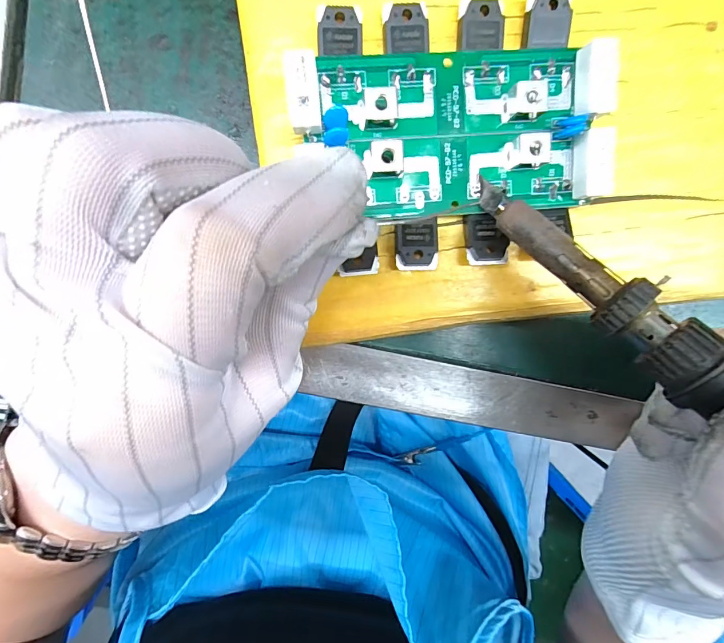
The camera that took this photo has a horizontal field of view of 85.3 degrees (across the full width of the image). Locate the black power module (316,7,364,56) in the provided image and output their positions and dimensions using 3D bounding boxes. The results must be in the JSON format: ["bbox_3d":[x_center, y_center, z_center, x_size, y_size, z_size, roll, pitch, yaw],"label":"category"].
[{"bbox_3d":[-0.007,-0.098,0.133,0.015,0.004,0.015,3,99,-4],"label":"black power module"}]

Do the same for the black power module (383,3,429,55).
[{"bbox_3d":[0.016,-0.099,0.135,0.015,0.004,0.016,4,99,-4],"label":"black power module"}]

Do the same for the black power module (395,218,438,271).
[{"bbox_3d":[0.020,-0.028,0.146,0.016,0.007,0.018,-1,99,-4],"label":"black power module"}]

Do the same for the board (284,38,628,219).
[{"bbox_3d":[0.032,-0.066,0.134,0.109,0.013,0.056,0,93,-6],"label":"board"}]

